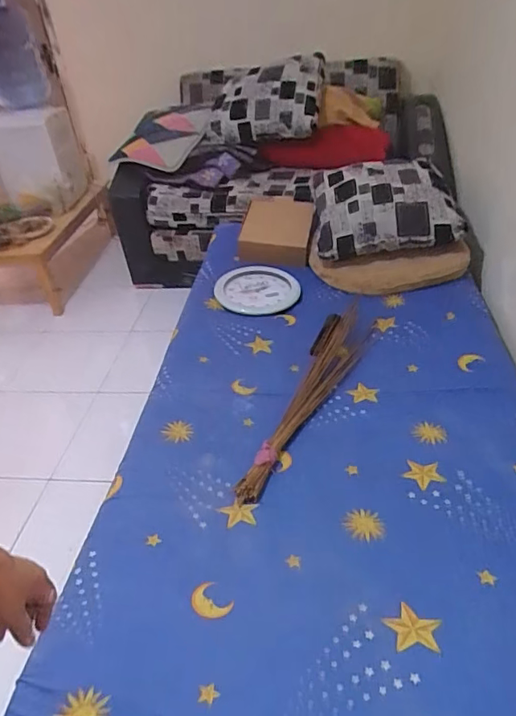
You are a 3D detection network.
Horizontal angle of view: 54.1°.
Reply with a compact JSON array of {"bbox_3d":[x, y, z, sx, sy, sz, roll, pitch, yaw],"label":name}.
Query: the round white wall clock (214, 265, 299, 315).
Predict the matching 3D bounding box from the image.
[{"bbox_3d":[-0.004,-0.229,1.734,0.278,0.047,0.250,17,52,12],"label":"round white wall clock"}]

